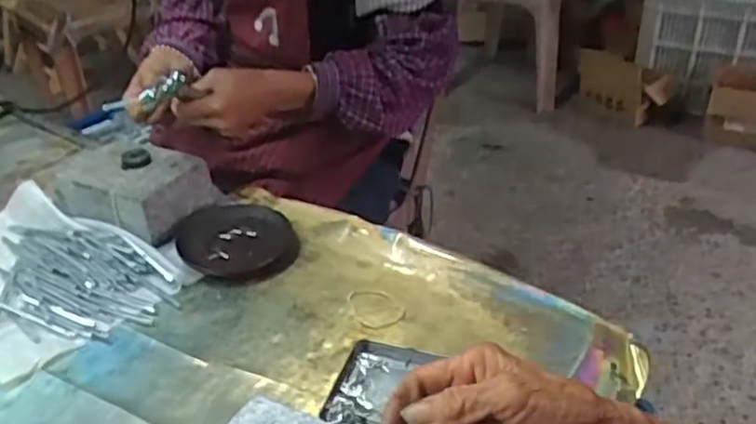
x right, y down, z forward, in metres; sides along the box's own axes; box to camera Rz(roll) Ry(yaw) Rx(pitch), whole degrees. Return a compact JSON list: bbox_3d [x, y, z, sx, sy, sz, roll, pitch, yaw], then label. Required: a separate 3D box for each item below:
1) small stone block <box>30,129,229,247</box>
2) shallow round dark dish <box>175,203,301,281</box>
[{"bbox_3d":[-0.292,-0.033,0.818,0.211,0.064,0.122,15,35,28],"label":"small stone block"},{"bbox_3d":[-0.147,0.023,0.729,0.119,0.028,0.124,-3,30,1],"label":"shallow round dark dish"}]

